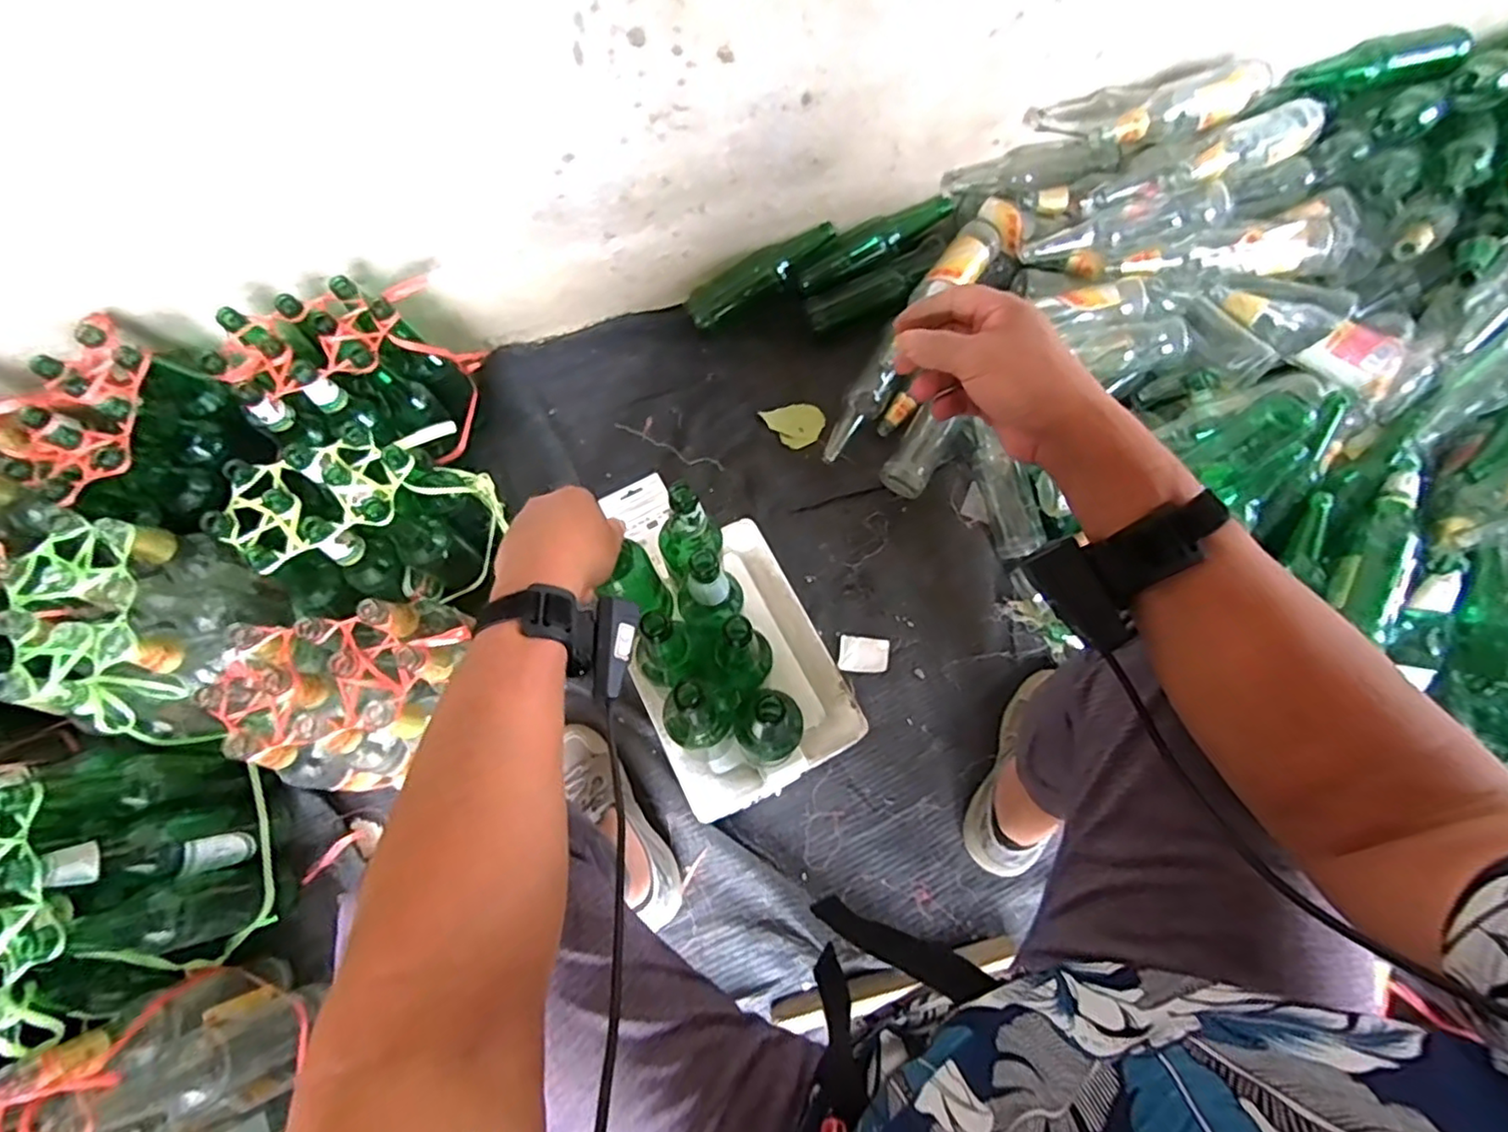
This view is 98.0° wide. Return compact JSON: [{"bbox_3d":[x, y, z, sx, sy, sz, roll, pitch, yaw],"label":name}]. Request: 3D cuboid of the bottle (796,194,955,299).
[{"bbox_3d":[0.186,-0.514,1.055,0.265,0.065,0.062,-31,74,-10],"label":"bottle"}]

